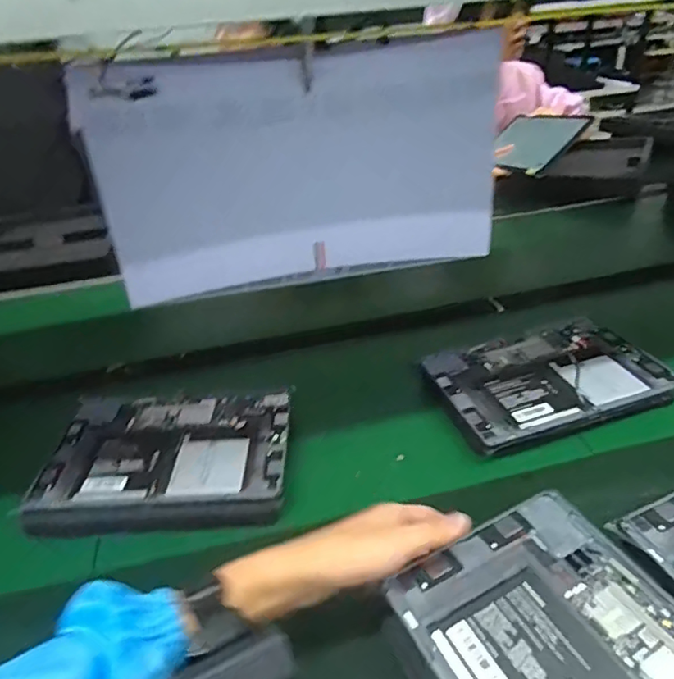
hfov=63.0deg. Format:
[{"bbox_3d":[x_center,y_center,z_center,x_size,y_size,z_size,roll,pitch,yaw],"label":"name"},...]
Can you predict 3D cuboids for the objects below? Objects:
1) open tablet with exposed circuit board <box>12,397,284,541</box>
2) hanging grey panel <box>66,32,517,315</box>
[{"bbox_3d":[-0.179,0.121,0.585,0.248,0.019,0.171,-4,33,3],"label":"open tablet with exposed circuit board"},{"bbox_3d":[-0.032,-0.194,0.660,0.487,0.273,0.058,-10,33,-7],"label":"hanging grey panel"}]

